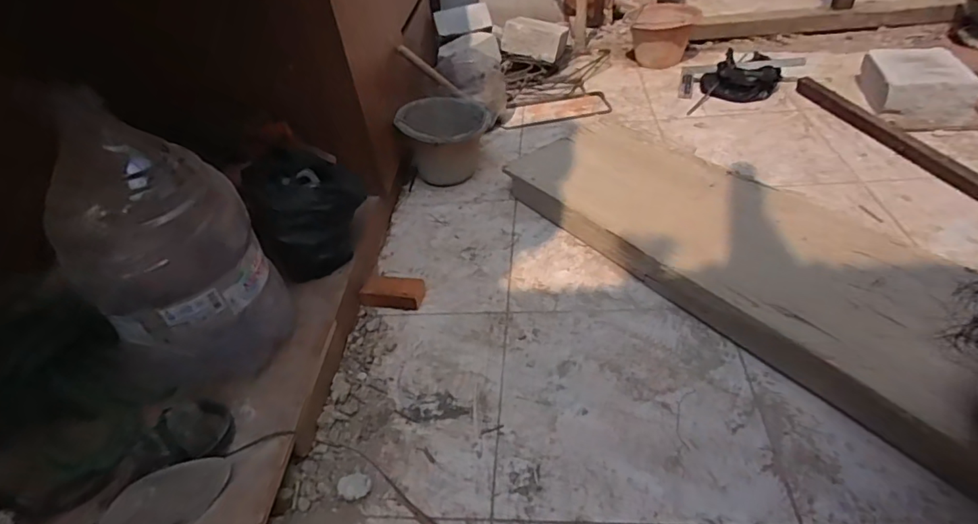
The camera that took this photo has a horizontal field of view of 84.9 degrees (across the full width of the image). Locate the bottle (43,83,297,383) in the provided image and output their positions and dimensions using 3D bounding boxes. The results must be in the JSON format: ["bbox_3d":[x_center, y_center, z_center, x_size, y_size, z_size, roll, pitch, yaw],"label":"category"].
[{"bbox_3d":[-0.446,-0.010,0.782,0.200,0.395,0.197,-10,39,-1],"label":"bottle"}]

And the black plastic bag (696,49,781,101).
[{"bbox_3d":[0.769,-0.564,1.651,0.160,0.081,0.211,-34,46,-28],"label":"black plastic bag"}]

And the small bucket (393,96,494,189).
[{"bbox_3d":[-0.109,-0.315,1.405,0.232,0.192,0.222,-5,39,4],"label":"small bucket"}]

